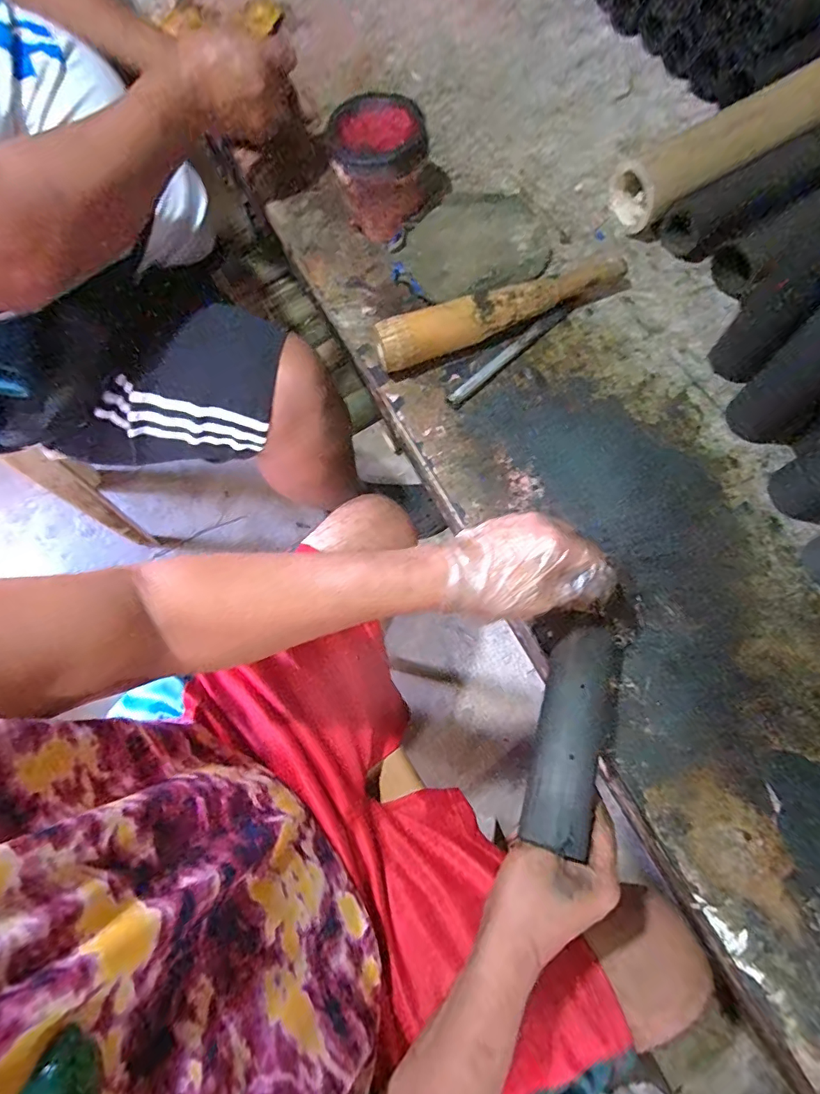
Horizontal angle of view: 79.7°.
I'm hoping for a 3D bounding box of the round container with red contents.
[{"bbox_3d":[-0.027,-0.432,0.563,0.120,0.100,0.108,-23,71,-5],"label":"round container with red contents"}]

